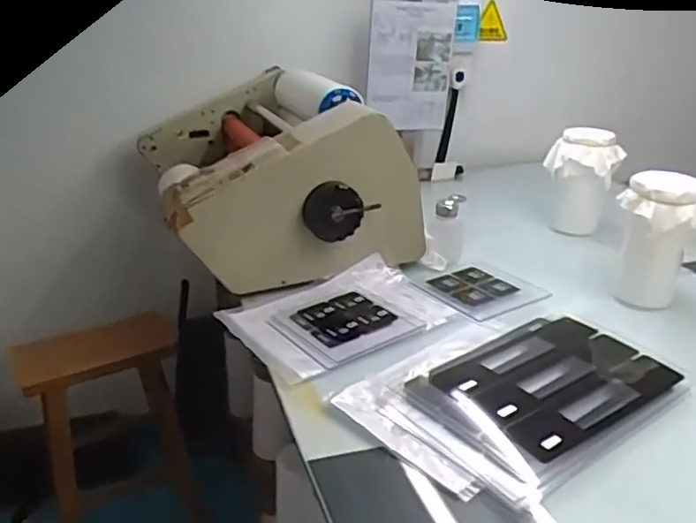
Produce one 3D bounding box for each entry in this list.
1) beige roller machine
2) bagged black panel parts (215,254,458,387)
[{"bbox_3d":[-0.170,-0.195,1.289,0.416,0.289,0.600,-10,26,-20],"label":"beige roller machine"},{"bbox_3d":[-0.006,0.079,1.009,0.327,0.025,0.222,-16,29,-31],"label":"bagged black panel parts"}]

